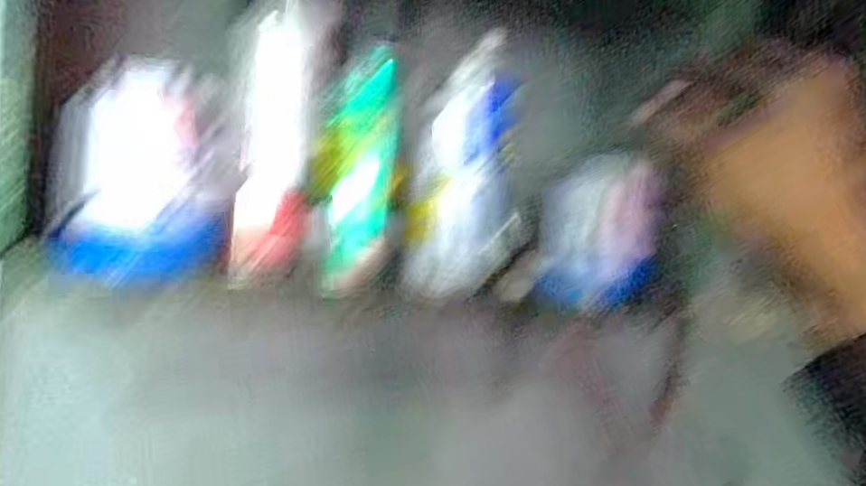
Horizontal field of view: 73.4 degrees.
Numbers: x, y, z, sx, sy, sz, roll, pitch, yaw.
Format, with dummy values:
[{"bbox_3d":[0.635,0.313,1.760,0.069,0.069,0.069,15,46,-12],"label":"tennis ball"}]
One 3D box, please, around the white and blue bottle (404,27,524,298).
[{"bbox_3d":[0.033,-0.059,0.470,0.074,0.194,0.070,8,5,15],"label":"white and blue bottle"}]

